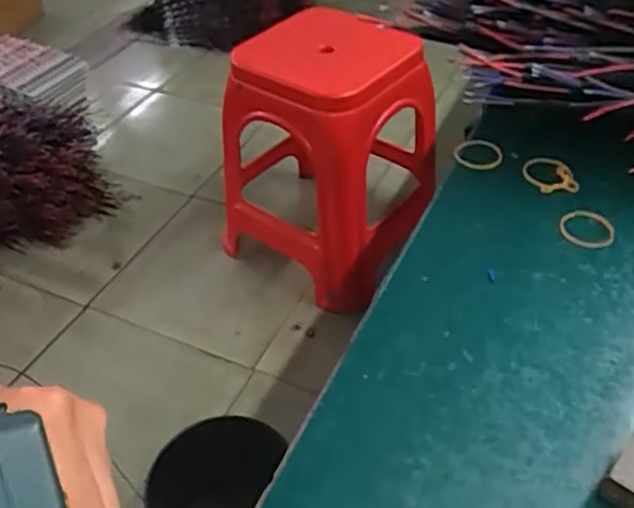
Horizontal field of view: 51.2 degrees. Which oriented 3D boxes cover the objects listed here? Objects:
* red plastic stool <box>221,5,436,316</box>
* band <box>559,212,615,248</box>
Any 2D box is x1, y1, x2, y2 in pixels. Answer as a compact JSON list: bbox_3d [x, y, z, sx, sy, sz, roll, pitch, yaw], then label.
[{"bbox_3d":[0.045,-0.199,1.278,0.359,0.480,0.368,28,51,28],"label":"red plastic stool"},{"bbox_3d":[0.172,-0.016,0.422,0.033,0.004,0.031,-1,43,1],"label":"band"}]

